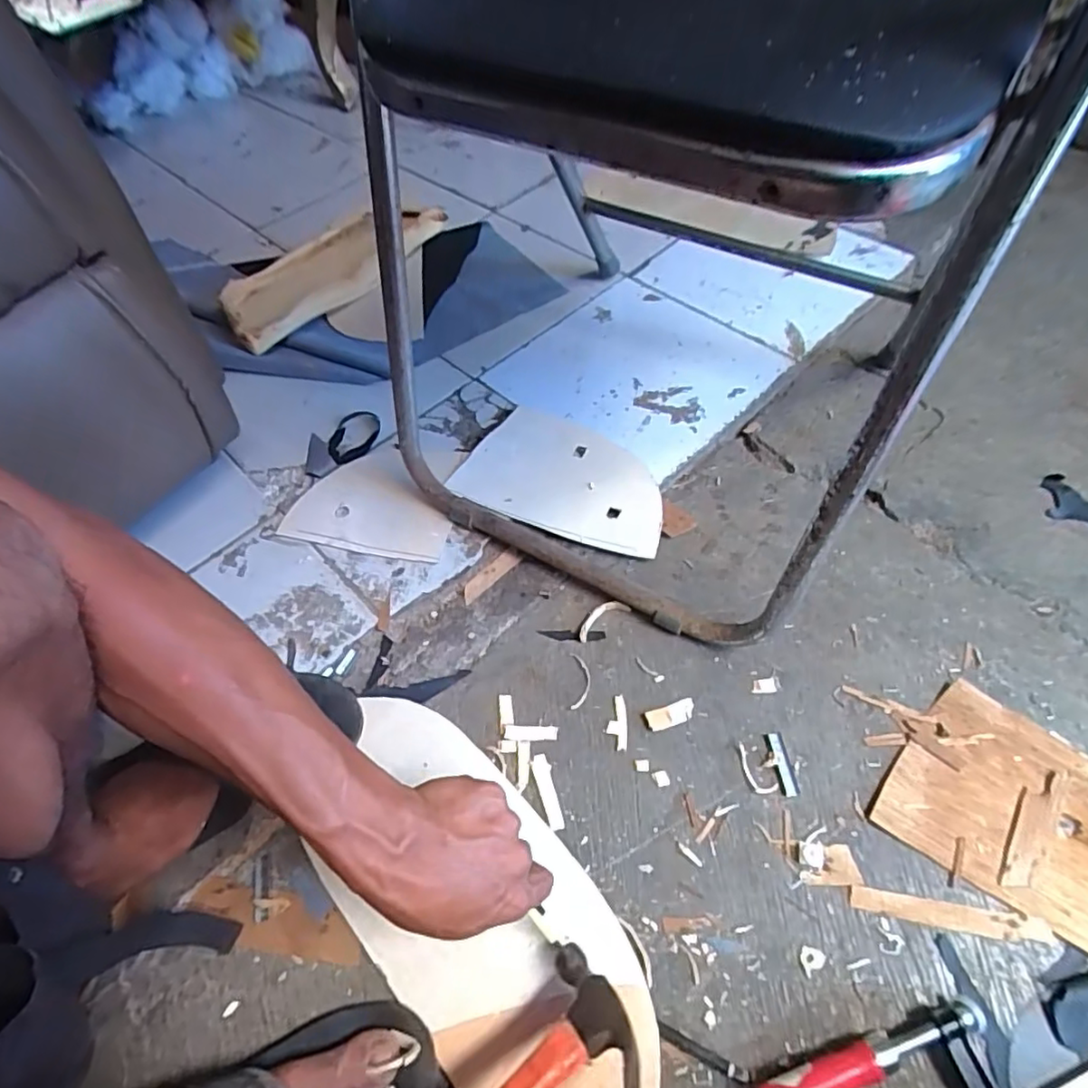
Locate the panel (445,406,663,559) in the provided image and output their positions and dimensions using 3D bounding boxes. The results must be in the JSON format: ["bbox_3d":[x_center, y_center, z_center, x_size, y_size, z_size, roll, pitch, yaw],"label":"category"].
[{"bbox_3d":[0.029,-0.074,0.702,0.237,0.019,0.152,22,60,18],"label":"panel"}]

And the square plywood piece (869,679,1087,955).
[{"bbox_3d":[0.367,0.205,0.481,0.153,0.008,0.152,35,65,24],"label":"square plywood piece"}]

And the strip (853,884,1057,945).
[{"bbox_3d":[0.295,0.270,0.444,0.131,0.006,0.017,7,57,8],"label":"strip"}]

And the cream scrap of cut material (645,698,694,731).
[{"bbox_3d":[0.113,0.154,0.547,0.045,0.004,0.019,-15,56,-6],"label":"cream scrap of cut material"}]

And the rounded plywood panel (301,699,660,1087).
[{"bbox_3d":[-0.056,0.277,0.458,0.169,0.026,0.379,-29,58,-15],"label":"rounded plywood panel"}]

